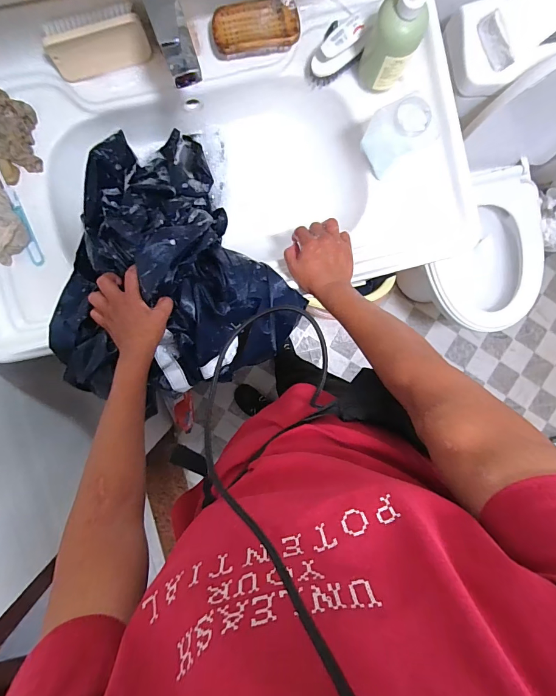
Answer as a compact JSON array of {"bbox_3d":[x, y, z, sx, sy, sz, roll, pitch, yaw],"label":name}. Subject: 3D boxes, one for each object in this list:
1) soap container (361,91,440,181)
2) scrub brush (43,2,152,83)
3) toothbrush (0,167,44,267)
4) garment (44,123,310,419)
[{"bbox_3d":[0.183,-0.322,0.554,0.068,0.114,0.076,-23,94,-1],"label":"soap container"},{"bbox_3d":[-0.265,-0.449,0.522,0.138,0.075,0.039,-15,67,0],"label":"scrub brush"},{"bbox_3d":[-0.422,-0.225,0.575,0.016,0.016,0.193,-20,94,-1],"label":"toothbrush"},{"bbox_3d":[-0.215,-0.135,0.607,0.356,0.220,0.429,-30,98,1],"label":"garment"}]

